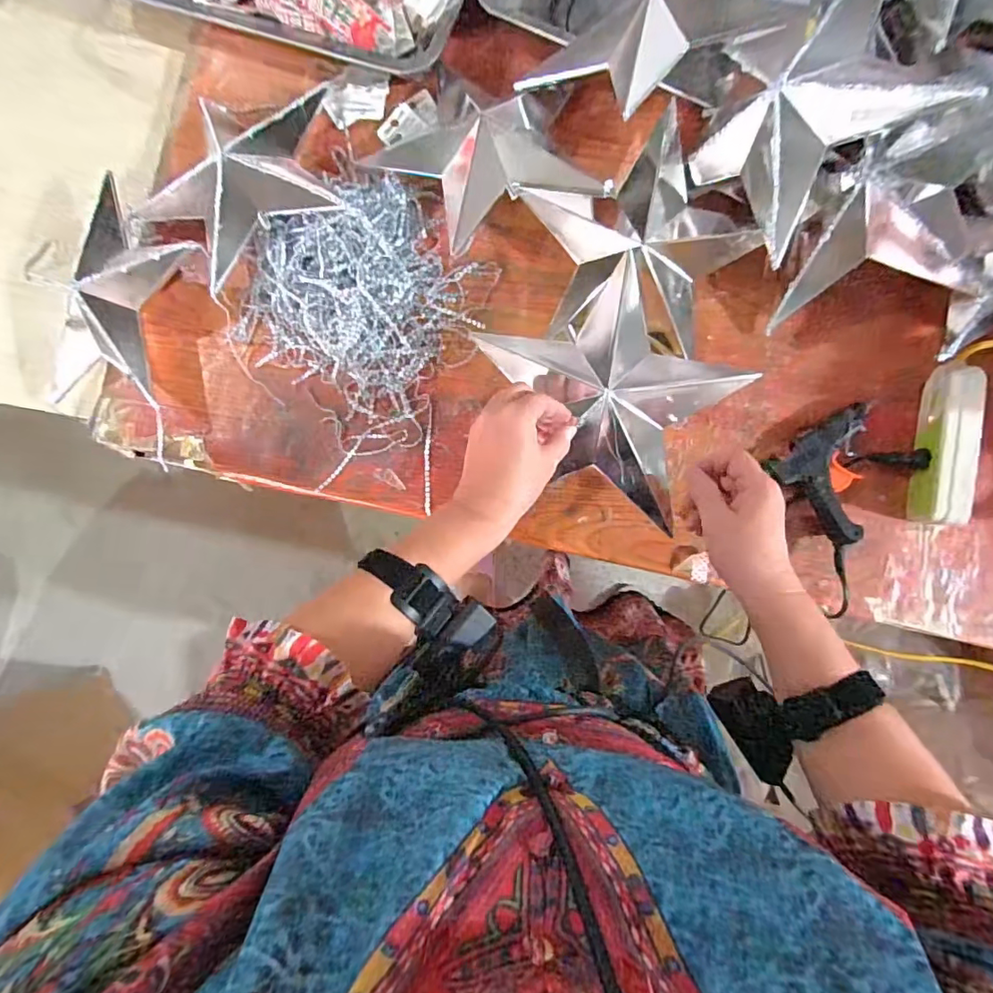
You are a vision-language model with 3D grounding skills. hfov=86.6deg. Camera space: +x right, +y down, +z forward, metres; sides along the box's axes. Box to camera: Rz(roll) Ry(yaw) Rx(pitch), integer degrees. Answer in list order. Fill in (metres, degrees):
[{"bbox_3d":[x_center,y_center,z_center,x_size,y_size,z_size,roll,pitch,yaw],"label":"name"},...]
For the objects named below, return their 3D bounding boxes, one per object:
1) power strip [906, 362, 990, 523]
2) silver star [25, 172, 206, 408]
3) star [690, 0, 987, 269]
[{"bbox_3d":[0.416,-0.050,0.489,0.027,0.062,0.151,9,88,7],"label":"power strip"},{"bbox_3d":[-0.416,-0.221,0.578,0.144,0.066,0.225,10,88,7],"label":"silver star"},{"bbox_3d":[0.276,-0.342,0.462,0.196,0.061,0.190,-36,76,34],"label":"star"}]

